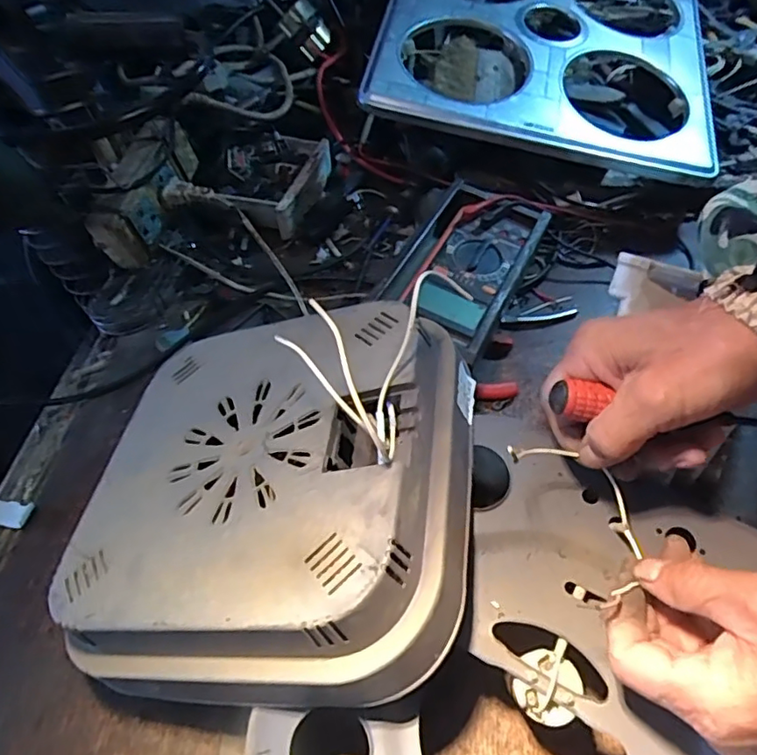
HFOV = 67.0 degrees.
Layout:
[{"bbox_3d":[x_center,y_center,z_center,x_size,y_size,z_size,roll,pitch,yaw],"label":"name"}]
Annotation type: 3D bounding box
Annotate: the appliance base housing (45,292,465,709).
[{"bbox_3d":[-0.067,0.065,0.373,0.247,0.075,0.257,-11,46,20],"label":"appliance base housing"}]

